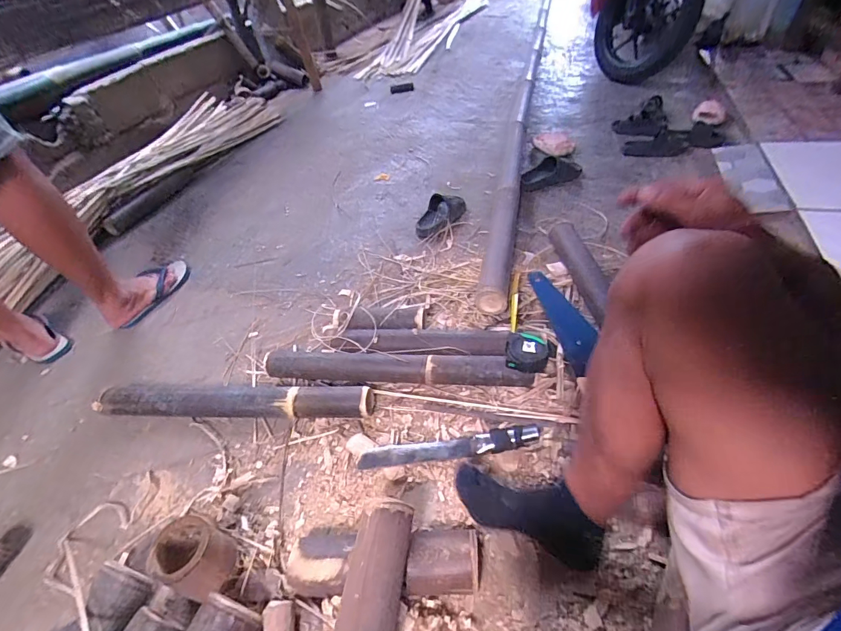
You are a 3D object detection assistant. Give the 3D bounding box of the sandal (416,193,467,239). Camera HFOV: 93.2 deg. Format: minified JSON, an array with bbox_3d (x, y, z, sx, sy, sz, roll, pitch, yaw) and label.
[{"bbox_3d":[0.064,-0.320,1.250,0.220,0.068,0.098,-38,52,-26],"label":"sandal"}]

